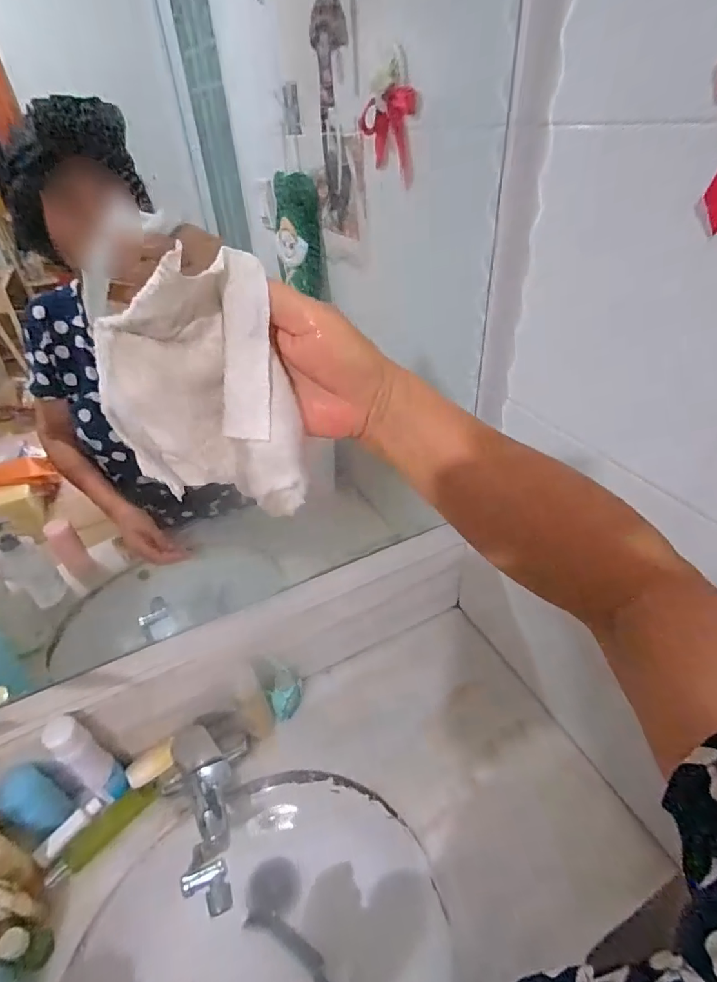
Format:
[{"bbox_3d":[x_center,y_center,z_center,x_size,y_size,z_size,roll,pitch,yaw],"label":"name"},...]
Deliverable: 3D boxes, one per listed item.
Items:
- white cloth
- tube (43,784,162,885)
[{"bbox_3d":[-0.091,-0.045,0.288,0.103,0.173,0.049,-10,38,-9],"label":"white cloth"},{"bbox_3d":[-0.312,0.420,0.582,0.025,0.034,0.131,24,45,31],"label":"tube"}]

